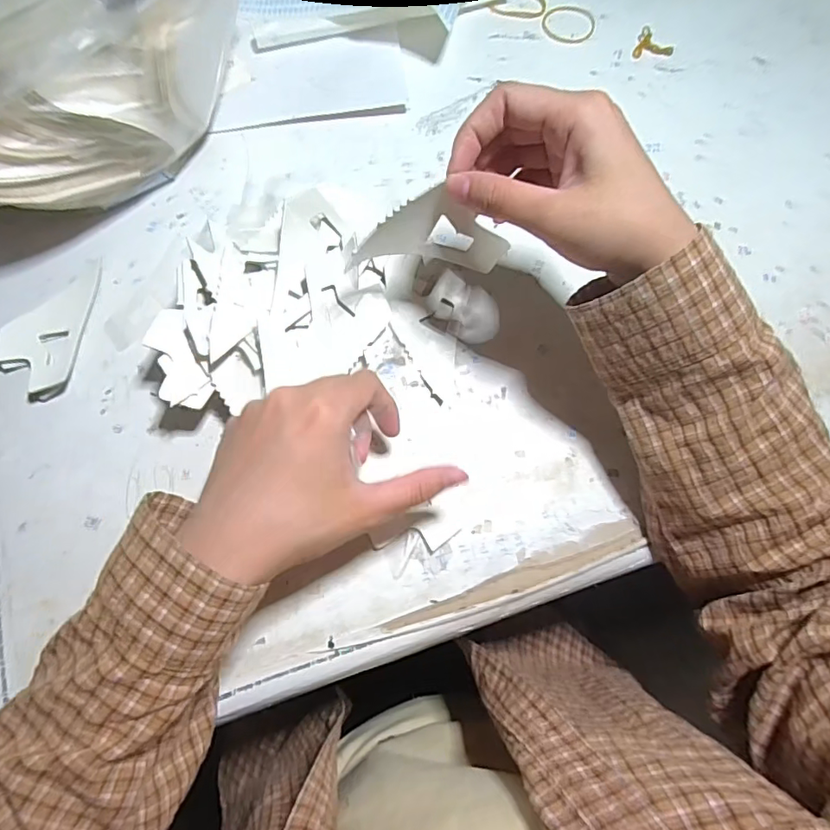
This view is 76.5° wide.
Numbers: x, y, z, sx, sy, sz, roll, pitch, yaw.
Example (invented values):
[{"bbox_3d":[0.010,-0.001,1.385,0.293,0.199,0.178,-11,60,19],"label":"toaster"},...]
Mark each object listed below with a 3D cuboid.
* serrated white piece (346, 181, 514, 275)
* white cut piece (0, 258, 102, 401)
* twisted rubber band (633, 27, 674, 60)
[{"bbox_3d":[0.008,-0.097,0.277,0.081,0.042,0.009,-2,43,-8],"label":"serrated white piece"},{"bbox_3d":[-0.236,-0.057,0.339,0.047,0.009,0.094,8,74,2],"label":"white cut piece"},{"bbox_3d":[0.187,-0.294,0.415,0.029,0.007,0.023,-2,74,-1],"label":"twisted rubber band"}]

